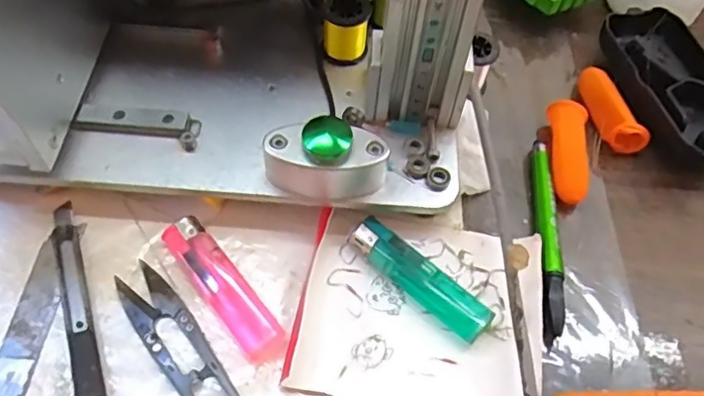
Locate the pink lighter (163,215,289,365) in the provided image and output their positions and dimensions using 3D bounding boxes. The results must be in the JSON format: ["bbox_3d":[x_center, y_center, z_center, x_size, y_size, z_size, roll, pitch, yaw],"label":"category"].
[{"bbox_3d":[-0.060,0.042,0.281,0.019,0.011,0.080,-35,66,-22],"label":"pink lighter"}]

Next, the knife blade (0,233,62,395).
[{"bbox_3d":[-0.145,0.060,0.268,0.018,0.004,0.086,7,59,1],"label":"knife blade"}]

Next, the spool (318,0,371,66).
[{"bbox_3d":[-0.004,-0.096,0.335,0.026,0.031,0.024,1,59,-2],"label":"spool"}]

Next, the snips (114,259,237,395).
[{"bbox_3d":[-0.073,0.069,0.263,0.022,0.011,0.102,-34,66,-21],"label":"snips"}]

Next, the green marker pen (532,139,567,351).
[{"bbox_3d":[0.100,0.019,0.307,0.011,0.012,0.117,7,58,1],"label":"green marker pen"}]

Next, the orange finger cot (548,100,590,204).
[{"bbox_3d":[0.119,-0.025,0.332,0.020,0.020,0.059,9,59,2],"label":"orange finger cot"}]

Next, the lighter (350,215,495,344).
[{"bbox_3d":[0.033,0.038,0.289,0.076,0.011,0.020,38,64,18],"label":"lighter"}]

